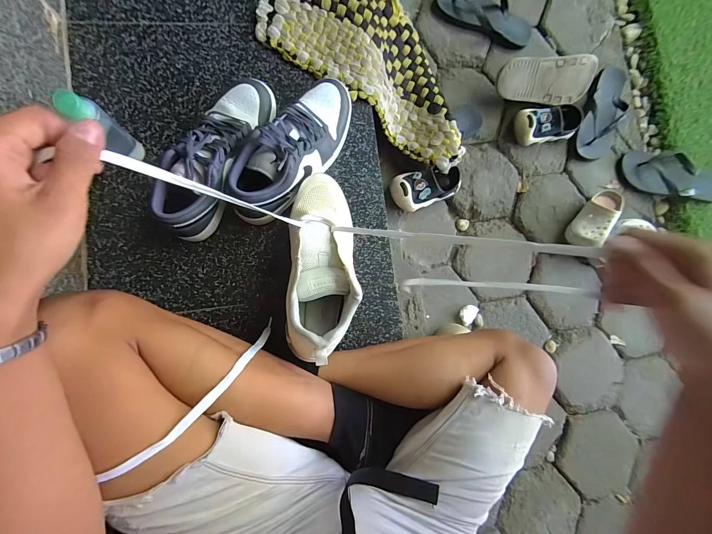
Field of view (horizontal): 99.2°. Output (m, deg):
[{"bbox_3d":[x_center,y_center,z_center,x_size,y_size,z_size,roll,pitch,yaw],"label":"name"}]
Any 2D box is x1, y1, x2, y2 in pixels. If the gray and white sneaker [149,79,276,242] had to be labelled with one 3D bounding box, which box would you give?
[{"bbox_3d":[-0.220,-0.178,0.473,0.096,0.109,0.282,25,83,-6],"label":"gray and white sneaker"}]

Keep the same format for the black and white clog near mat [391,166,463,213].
[{"bbox_3d":[0.160,-0.184,0.697,0.166,0.072,0.084,-21,89,-10],"label":"black and white clog near mat"}]

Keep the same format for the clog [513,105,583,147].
[{"bbox_3d":[0.487,-0.362,0.763,0.183,0.064,0.086,-14,88,-10],"label":"clog"}]

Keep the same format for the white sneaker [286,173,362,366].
[{"bbox_3d":[-0.049,-0.005,0.455,0.097,0.091,0.285,0,74,-5],"label":"white sneaker"}]

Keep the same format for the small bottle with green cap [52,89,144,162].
[{"bbox_3d":[-0.353,-0.193,0.440,0.034,0.143,0.040,-45,93,-9],"label":"small bottle with green cap"}]

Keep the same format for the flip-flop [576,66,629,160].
[{"bbox_3d":[0.645,-0.396,0.793,0.106,0.043,0.241,23,83,-7],"label":"flip-flop"}]

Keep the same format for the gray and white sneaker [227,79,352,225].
[{"bbox_3d":[-0.096,-0.191,0.499,0.091,0.112,0.271,36,71,-2],"label":"gray and white sneaker"}]

